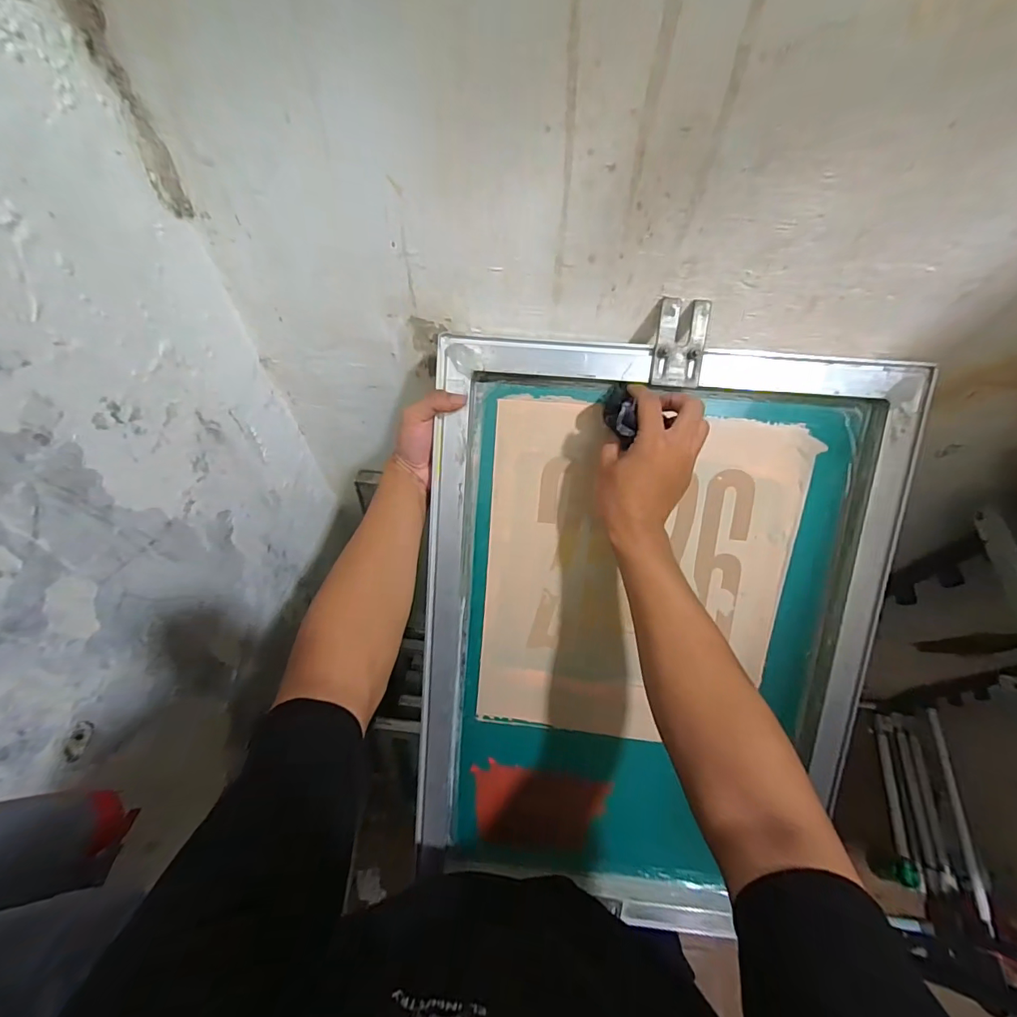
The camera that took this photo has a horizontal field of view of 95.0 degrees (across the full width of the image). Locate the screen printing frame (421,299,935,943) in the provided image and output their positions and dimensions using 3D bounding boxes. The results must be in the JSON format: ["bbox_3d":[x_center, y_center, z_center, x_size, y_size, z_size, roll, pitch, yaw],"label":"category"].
[{"bbox_3d":[0.145,0.157,0.511,0.459,0.041,0.646,5,100,5],"label":"screen printing frame"}]

